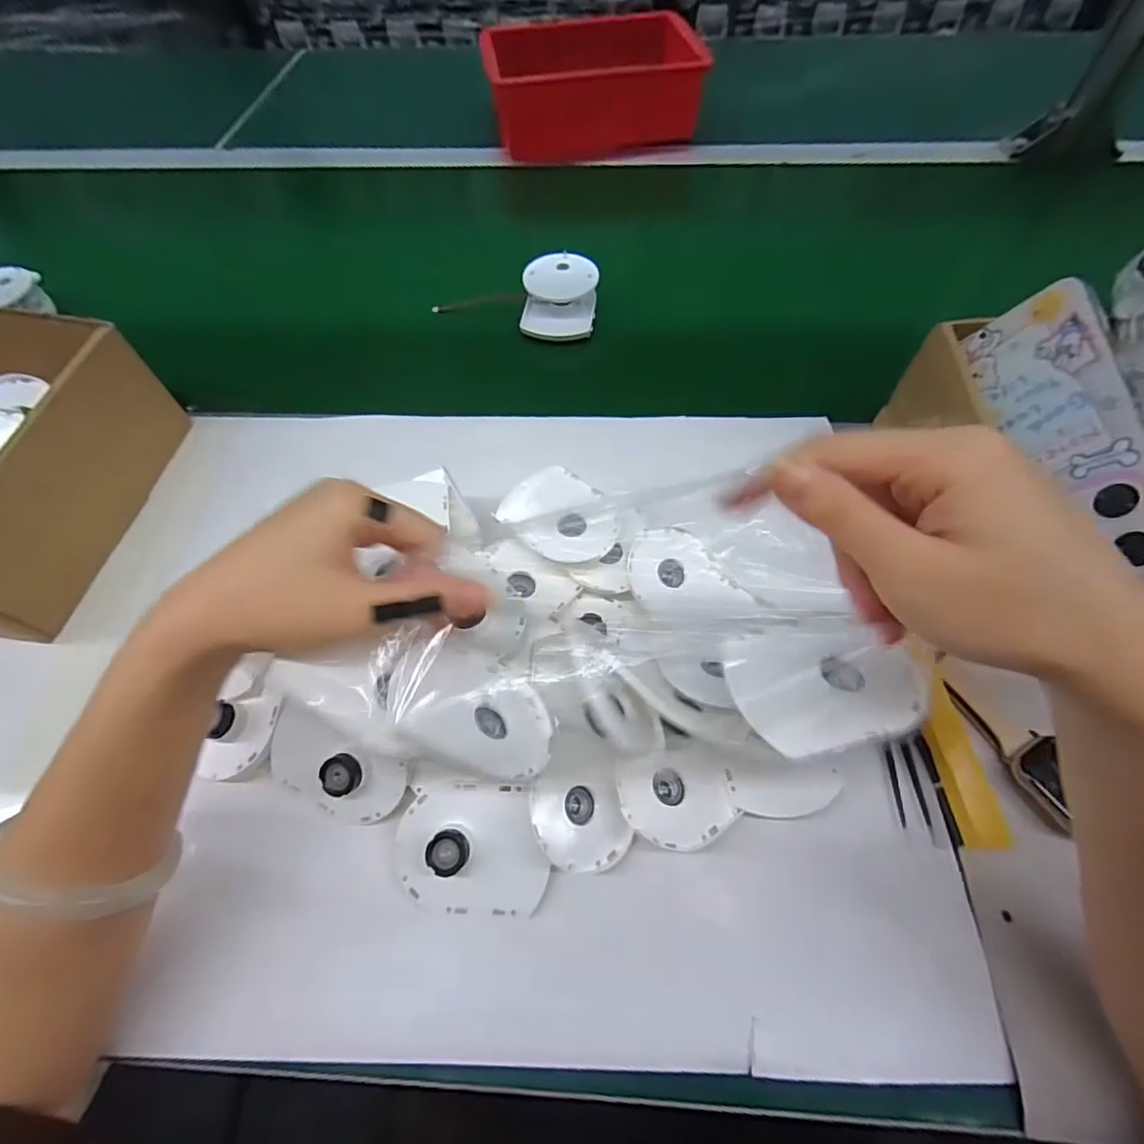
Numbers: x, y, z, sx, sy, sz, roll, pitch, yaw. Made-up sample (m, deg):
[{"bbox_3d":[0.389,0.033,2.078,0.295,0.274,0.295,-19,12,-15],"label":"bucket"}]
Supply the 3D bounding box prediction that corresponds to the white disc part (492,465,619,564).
[{"bbox_3d":[-0.006,-0.034,0.337,0.057,0.011,0.071,-40,66,-19],"label":"white disc part"}]

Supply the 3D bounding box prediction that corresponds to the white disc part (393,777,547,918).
[{"bbox_3d":[-0.049,0.133,0.260,0.072,0.021,0.057,1,60,3],"label":"white disc part"}]

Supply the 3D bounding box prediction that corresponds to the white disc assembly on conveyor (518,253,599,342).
[{"bbox_3d":[-0.010,-0.236,0.463,0.061,0.028,0.073,3,60,4],"label":"white disc assembly on conveyor"}]

